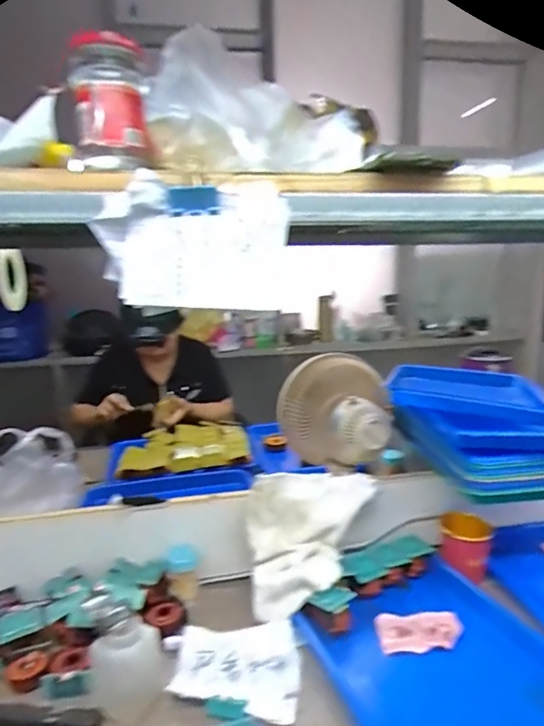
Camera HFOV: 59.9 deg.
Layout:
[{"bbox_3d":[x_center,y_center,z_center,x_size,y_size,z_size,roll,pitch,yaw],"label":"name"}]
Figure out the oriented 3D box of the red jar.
[{"bbox_3d":[-0.148,-0.233,0.423,0.070,0.101,0.065,-2,11,-4],"label":"red jar"}]

